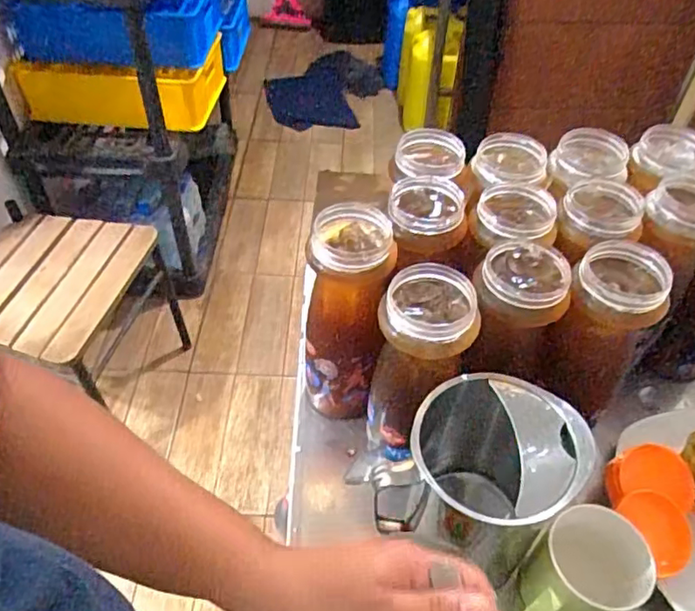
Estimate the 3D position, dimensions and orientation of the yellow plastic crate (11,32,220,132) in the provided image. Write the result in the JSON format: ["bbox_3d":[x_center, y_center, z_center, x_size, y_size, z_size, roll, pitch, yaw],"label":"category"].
[{"bbox_3d":[-0.602,-0.618,1.592,0.494,0.166,0.315,2,48,0],"label":"yellow plastic crate"}]

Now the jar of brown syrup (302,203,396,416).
[{"bbox_3d":[-0.002,0.019,0.588,0.077,0.239,0.073,1,48,-1],"label":"jar of brown syrup"}]

